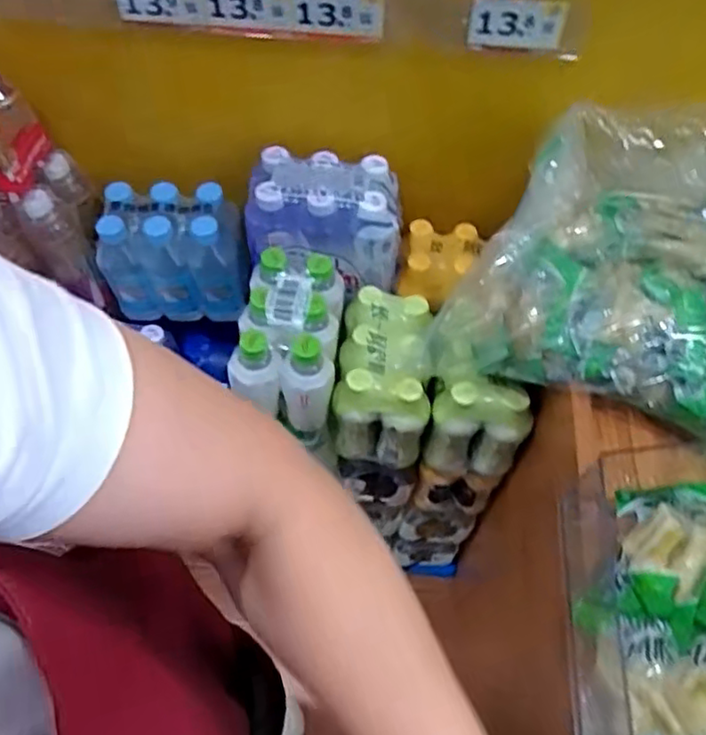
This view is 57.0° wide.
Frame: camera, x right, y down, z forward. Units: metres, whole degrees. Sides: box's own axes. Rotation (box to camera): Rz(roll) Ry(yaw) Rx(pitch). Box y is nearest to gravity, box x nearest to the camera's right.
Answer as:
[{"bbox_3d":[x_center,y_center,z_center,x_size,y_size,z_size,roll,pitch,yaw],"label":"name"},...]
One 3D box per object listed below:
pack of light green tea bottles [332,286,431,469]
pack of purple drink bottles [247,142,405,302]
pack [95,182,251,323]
[{"bbox_3d":[0.038,0.015,0.805,0.107,0.145,0.165,6,59,3],"label":"pack of light green tea bottles"},{"bbox_3d":[-0.034,-0.172,0.787,0.173,0.134,0.107,-2,59,-1],"label":"pack of purple drink bottles"},{"bbox_3d":[-0.225,-0.148,0.835,0.177,0.144,0.113,-7,59,-4],"label":"pack"}]

